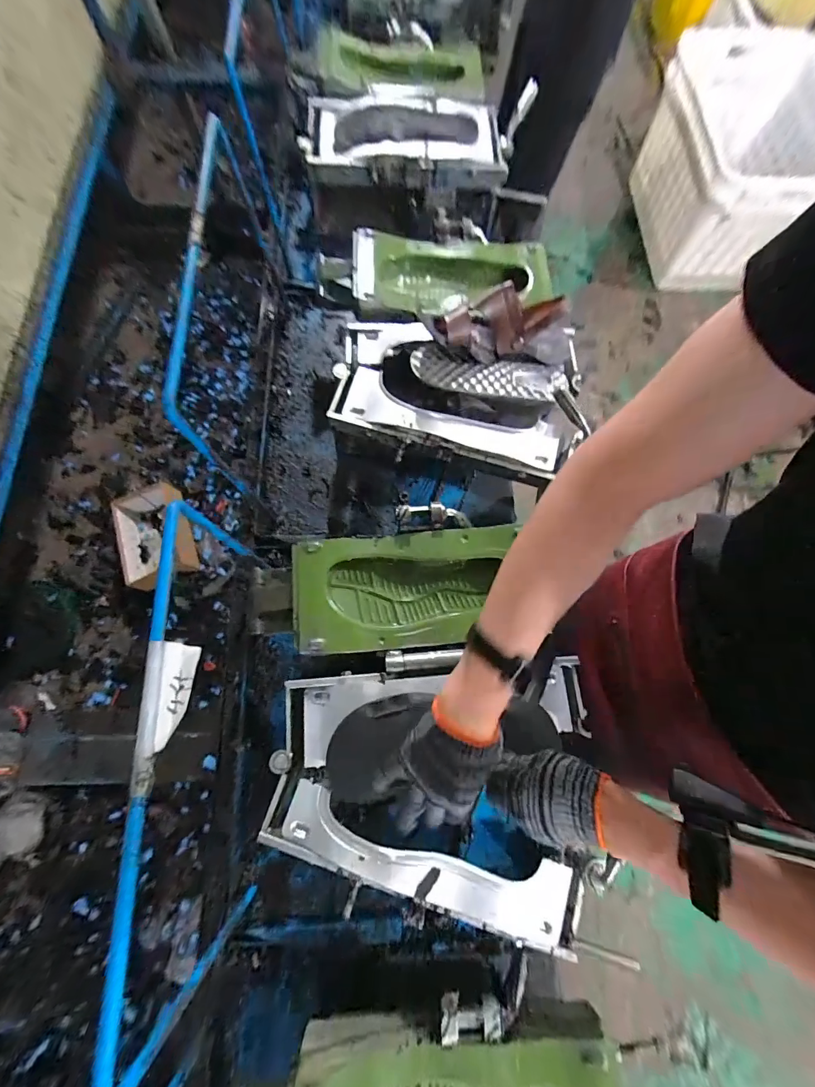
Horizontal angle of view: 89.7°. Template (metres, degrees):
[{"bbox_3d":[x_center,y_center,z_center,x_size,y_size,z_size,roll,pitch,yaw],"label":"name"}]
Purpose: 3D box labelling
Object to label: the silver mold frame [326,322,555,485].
[{"bbox_3d":[0.065,-0.242,0.689,0.390,0.060,0.197,18,75,4],"label":"silver mold frame"}]

